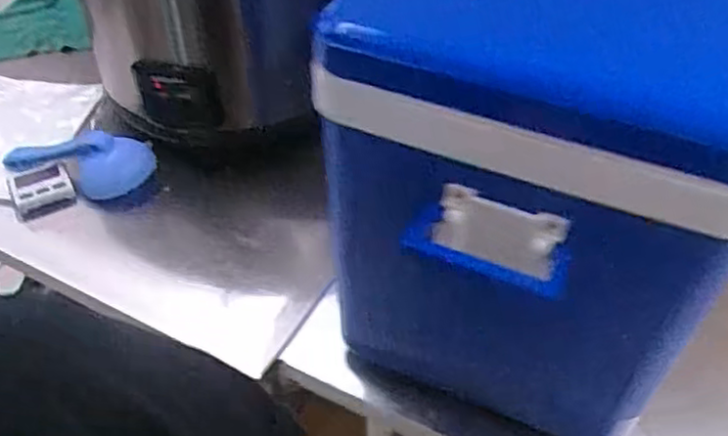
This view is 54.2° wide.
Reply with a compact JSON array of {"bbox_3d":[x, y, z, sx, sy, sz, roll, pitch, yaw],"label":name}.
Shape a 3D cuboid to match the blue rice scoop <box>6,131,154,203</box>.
[{"bbox_3d":[-0.393,-0.078,0.955,0.219,0.061,0.067,9,45,9],"label":"blue rice scoop"}]

